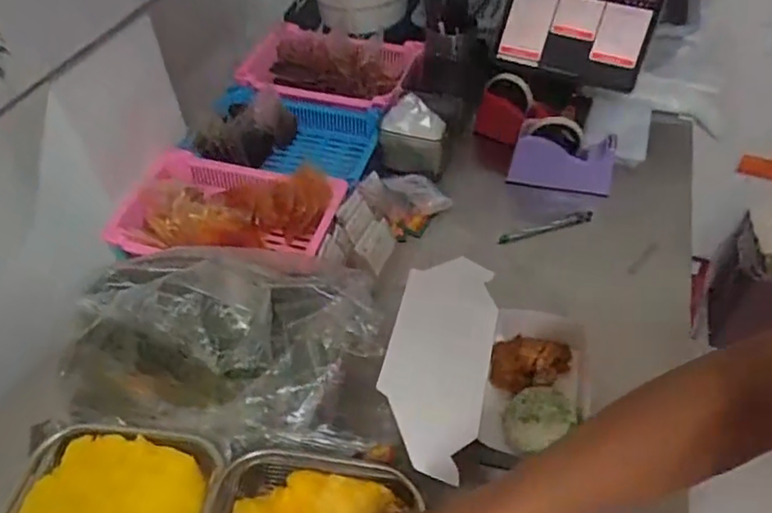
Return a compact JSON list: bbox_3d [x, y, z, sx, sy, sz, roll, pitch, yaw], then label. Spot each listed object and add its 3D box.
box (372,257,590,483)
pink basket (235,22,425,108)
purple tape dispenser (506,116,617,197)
[{"bbox_3d":[0.118,0.138,0.702,0.227,0.089,0.258,11,51,11],"label":"box"},{"bbox_3d":[-0.109,-0.338,1.123,0.323,0.072,0.205,11,51,11],"label":"pink basket"},{"bbox_3d":[0.279,-0.159,0.958,0.161,0.102,0.058,4,50,6],"label":"purple tape dispenser"}]

